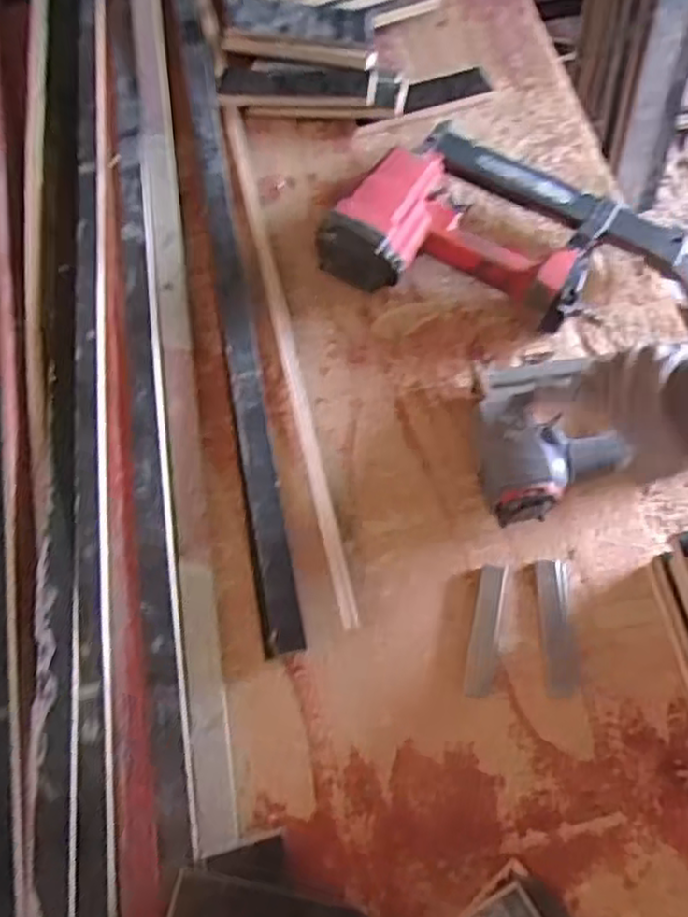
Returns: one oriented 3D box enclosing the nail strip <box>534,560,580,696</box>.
[{"bbox_3d":[0.184,0.145,0.598,0.029,0.006,0.112,1,67,0],"label":"nail strip"}]

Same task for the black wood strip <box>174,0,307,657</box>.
[{"bbox_3d":[-0.127,-0.229,0.736,0.033,0.037,0.854,-10,67,-4],"label":"black wood strip"}]

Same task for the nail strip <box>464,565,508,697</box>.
[{"bbox_3d":[0.122,0.146,0.595,0.023,0.006,0.110,11,67,4],"label":"nail strip"}]

